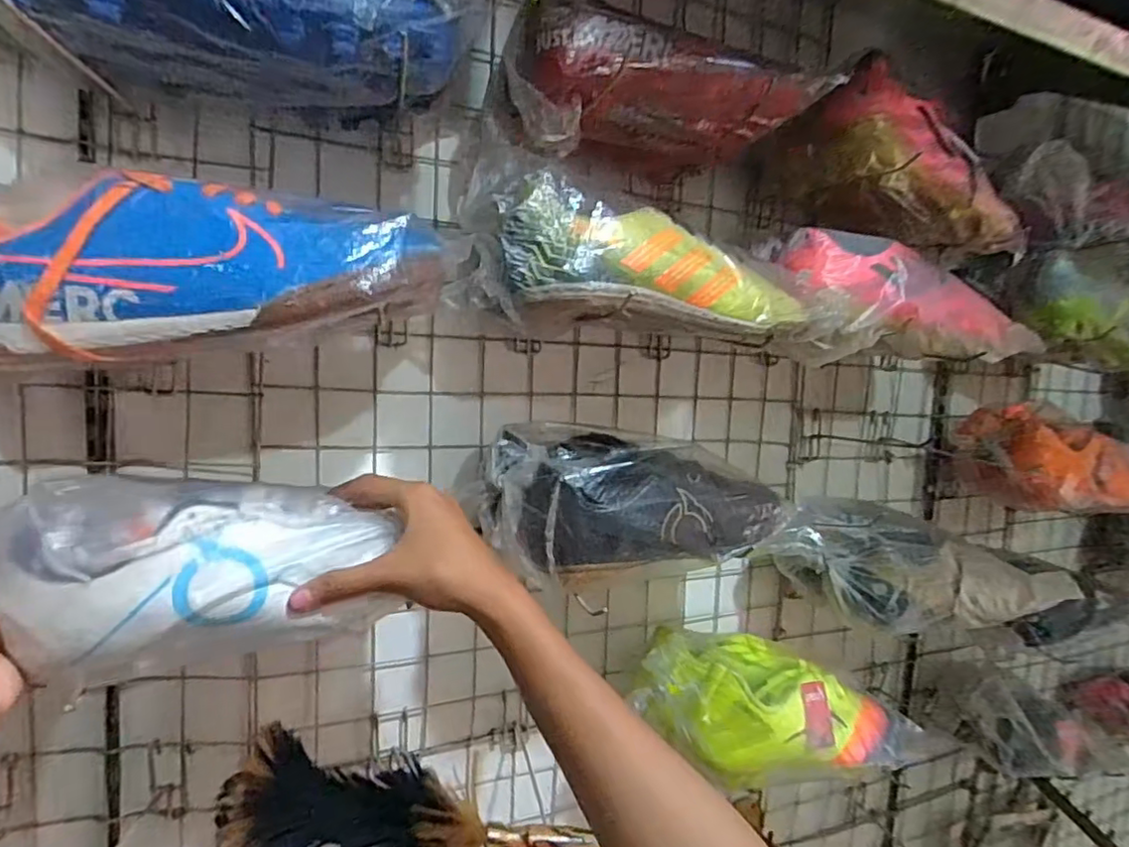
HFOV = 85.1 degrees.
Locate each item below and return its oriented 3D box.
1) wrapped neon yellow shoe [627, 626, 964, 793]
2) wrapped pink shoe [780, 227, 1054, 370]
[{"bbox_3d":[0.218,0.282,0.610,0.309,0.101,0.107,16,2,-21],"label":"wrapped neon yellow shoe"},{"bbox_3d":[0.313,-0.115,0.579,0.264,0.111,0.087,2,6,-21],"label":"wrapped pink shoe"}]

